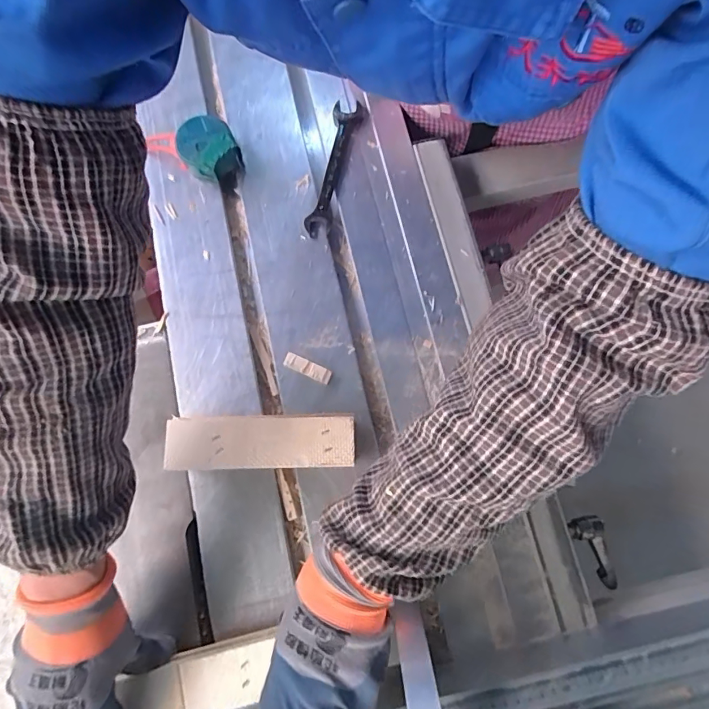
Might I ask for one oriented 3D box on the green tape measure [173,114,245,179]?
[{"bbox_3d":[-0.168,-0.237,0.519,0.060,0.035,0.060,0,78,1],"label":"green tape measure"}]

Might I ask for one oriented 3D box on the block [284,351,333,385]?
[{"bbox_3d":[-0.049,0.015,0.474,0.051,0.010,0.016,25,80,6],"label":"block"}]

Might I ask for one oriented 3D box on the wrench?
[{"bbox_3d":[-0.027,-0.216,0.523,0.030,0.007,0.172,14,79,4],"label":"wrench"}]

